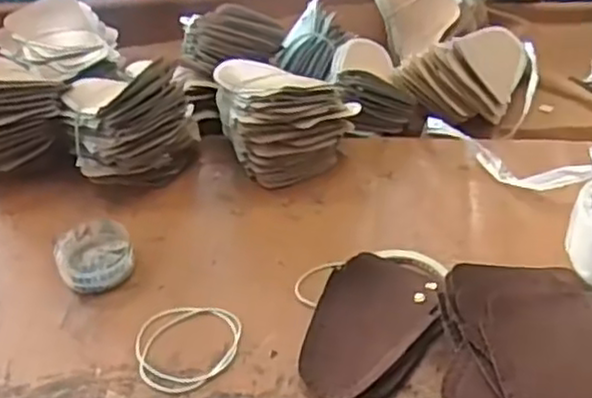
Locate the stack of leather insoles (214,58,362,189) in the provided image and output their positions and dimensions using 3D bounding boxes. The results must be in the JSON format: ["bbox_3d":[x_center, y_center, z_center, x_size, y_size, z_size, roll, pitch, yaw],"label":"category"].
[{"bbox_3d":[-0.013,-0.096,0.736,0.125,0.090,0.151,-16,41,-14],"label":"stack of leather insoles"}]

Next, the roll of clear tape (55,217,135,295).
[{"bbox_3d":[-0.175,0.051,0.624,0.062,0.028,0.076,-16,41,-14],"label":"roll of clear tape"}]

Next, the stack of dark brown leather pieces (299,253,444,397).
[{"bbox_3d":[0.060,0.095,0.549,0.089,0.014,0.138,13,42,19],"label":"stack of dark brown leather pieces"}]

